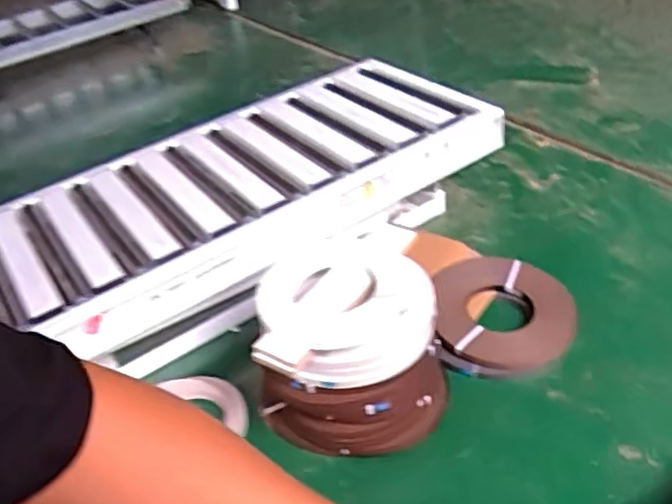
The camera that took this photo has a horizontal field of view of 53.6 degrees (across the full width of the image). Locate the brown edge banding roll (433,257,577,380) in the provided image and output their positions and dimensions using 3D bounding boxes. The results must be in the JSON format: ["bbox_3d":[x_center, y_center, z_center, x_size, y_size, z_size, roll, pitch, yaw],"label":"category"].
[{"bbox_3d":[0.453,0.166,1.801,0.359,0.060,0.390,-3,38,10],"label":"brown edge banding roll"}]

